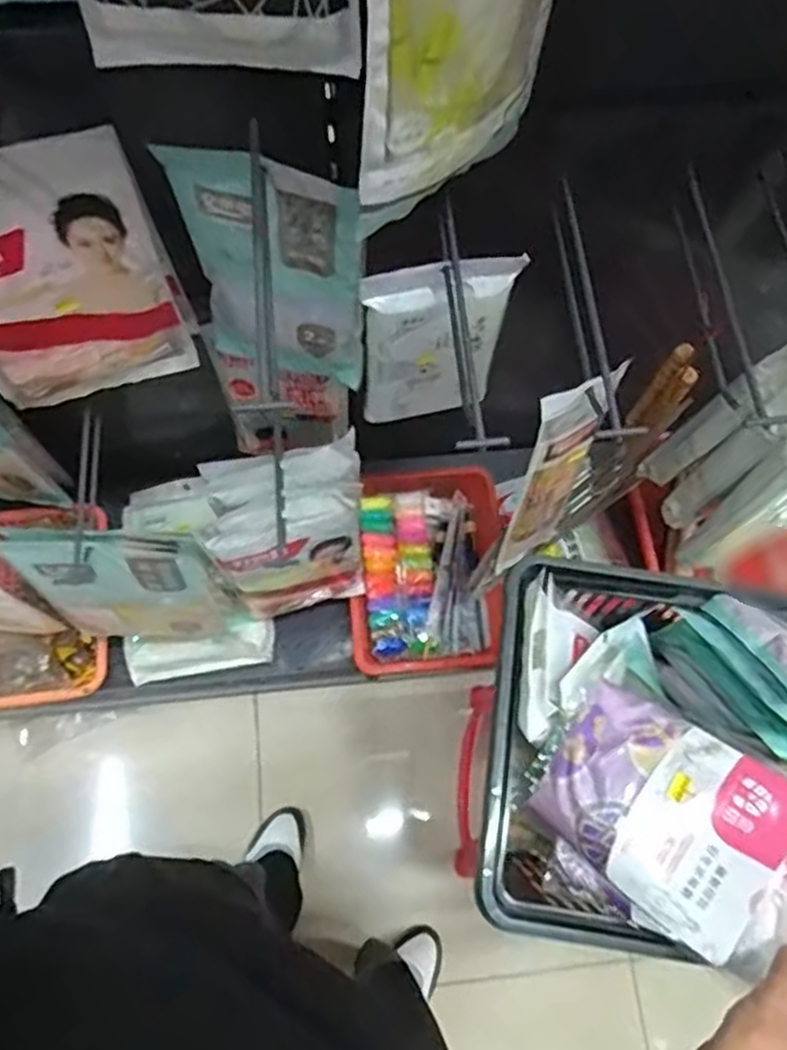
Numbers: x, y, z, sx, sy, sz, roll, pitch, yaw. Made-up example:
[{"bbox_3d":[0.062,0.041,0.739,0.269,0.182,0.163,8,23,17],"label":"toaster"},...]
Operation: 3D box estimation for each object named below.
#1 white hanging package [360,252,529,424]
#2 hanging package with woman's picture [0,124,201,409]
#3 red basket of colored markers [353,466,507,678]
[{"bbox_3d":[0.044,-0.176,0.733,0.146,0.231,0.023,-14,70,-7],"label":"white hanging package"},{"bbox_3d":[-0.288,-0.200,0.624,0.188,0.263,0.031,-26,72,-11],"label":"hanging package with woman's picture"},{"bbox_3d":[0.062,0.076,1.198,0.243,0.078,0.337,3,69,-1],"label":"red basket of colored markers"}]

